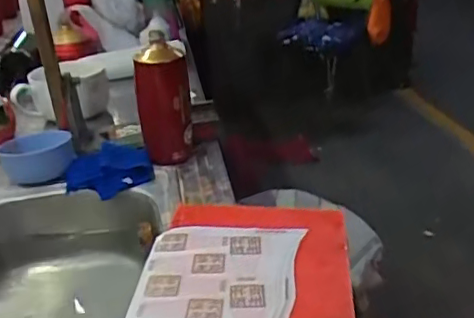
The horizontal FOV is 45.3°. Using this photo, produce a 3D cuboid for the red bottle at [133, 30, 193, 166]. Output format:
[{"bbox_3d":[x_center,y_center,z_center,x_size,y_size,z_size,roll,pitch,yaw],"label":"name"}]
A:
[{"bbox_3d":[-0.117,-0.101,0.918,0.083,0.191,0.070,-4,25,-6],"label":"red bottle"}]

